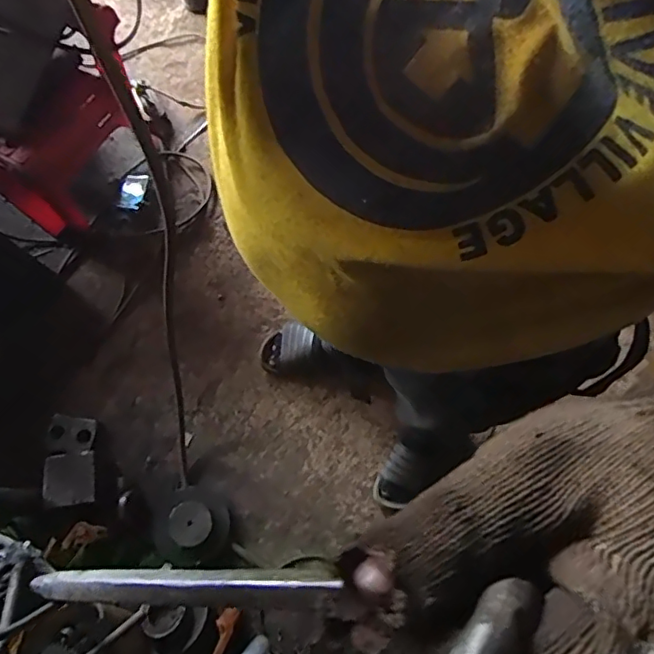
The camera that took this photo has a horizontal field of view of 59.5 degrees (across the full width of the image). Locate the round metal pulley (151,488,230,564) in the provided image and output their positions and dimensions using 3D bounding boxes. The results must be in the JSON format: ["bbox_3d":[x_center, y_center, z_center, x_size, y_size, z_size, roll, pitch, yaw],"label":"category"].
[{"bbox_3d":[-0.265,0.390,1.126,0.142,0.032,0.142,3,59,-5],"label":"round metal pulley"}]

